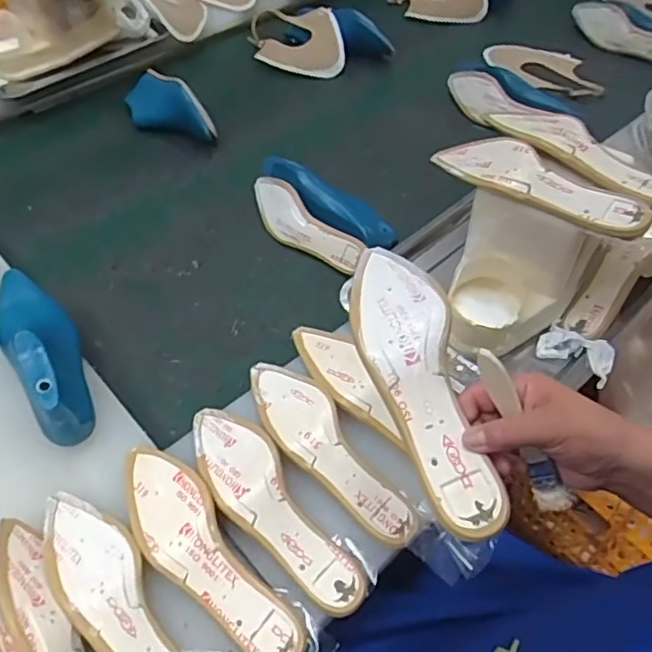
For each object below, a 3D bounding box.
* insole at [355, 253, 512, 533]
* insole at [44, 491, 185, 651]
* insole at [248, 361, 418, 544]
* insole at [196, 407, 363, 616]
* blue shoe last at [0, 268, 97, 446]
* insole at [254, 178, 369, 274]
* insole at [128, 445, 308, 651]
[{"bbox_3d":[0.069,0.033,0.470,0.070,0.037,0.257,-11,59,-7],"label":"insole"},{"bbox_3d":[-0.187,0.245,0.537,0.071,0.041,0.260,-32,56,-22],"label":"insole"},{"bbox_3d":[-0.006,0.122,0.642,0.076,0.032,0.261,-25,54,-18],"label":"insole"},{"bbox_3d":[-0.063,0.170,0.596,0.076,0.029,0.256,-30,55,-21],"label":"insole"},{"bbox_3d":[-0.334,0.011,0.699,0.083,0.093,0.270,-27,54,-19],"label":"blue shoe last"},{"bbox_3d":[-0.033,-0.159,0.943,0.269,0.080,0.045,36,22,23],"label":"insole"},{"bbox_3d":[-0.122,0.207,0.566,0.075,0.029,0.259,-33,57,-23],"label":"insole"}]

